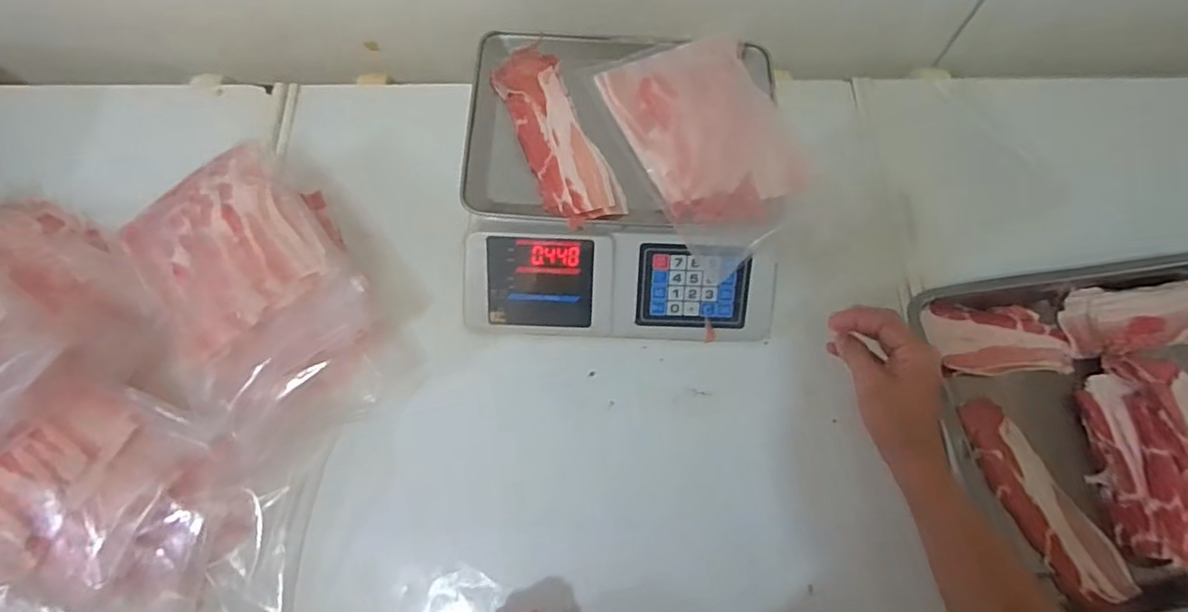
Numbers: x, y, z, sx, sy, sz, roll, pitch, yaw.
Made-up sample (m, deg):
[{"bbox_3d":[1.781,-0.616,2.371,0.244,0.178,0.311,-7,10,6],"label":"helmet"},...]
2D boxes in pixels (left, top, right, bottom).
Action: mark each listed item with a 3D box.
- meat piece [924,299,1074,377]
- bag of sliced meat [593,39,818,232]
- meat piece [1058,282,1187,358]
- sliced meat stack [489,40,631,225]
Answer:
[{"bbox_3d":[0.441,0.034,0.659,0.154,0.029,0.075,0,67,-1],"label":"meat piece"},{"bbox_3d":[0.125,-0.187,0.637,0.165,0.035,0.229,-19,68,-9],"label":"bag of sliced meat"},{"bbox_3d":[0.597,0.011,0.656,0.154,0.042,0.077,-9,71,10],"label":"meat piece"},{"bbox_3d":[-0.043,-0.189,0.650,0.076,0.021,0.237,-20,69,-10],"label":"sliced meat stack"}]

